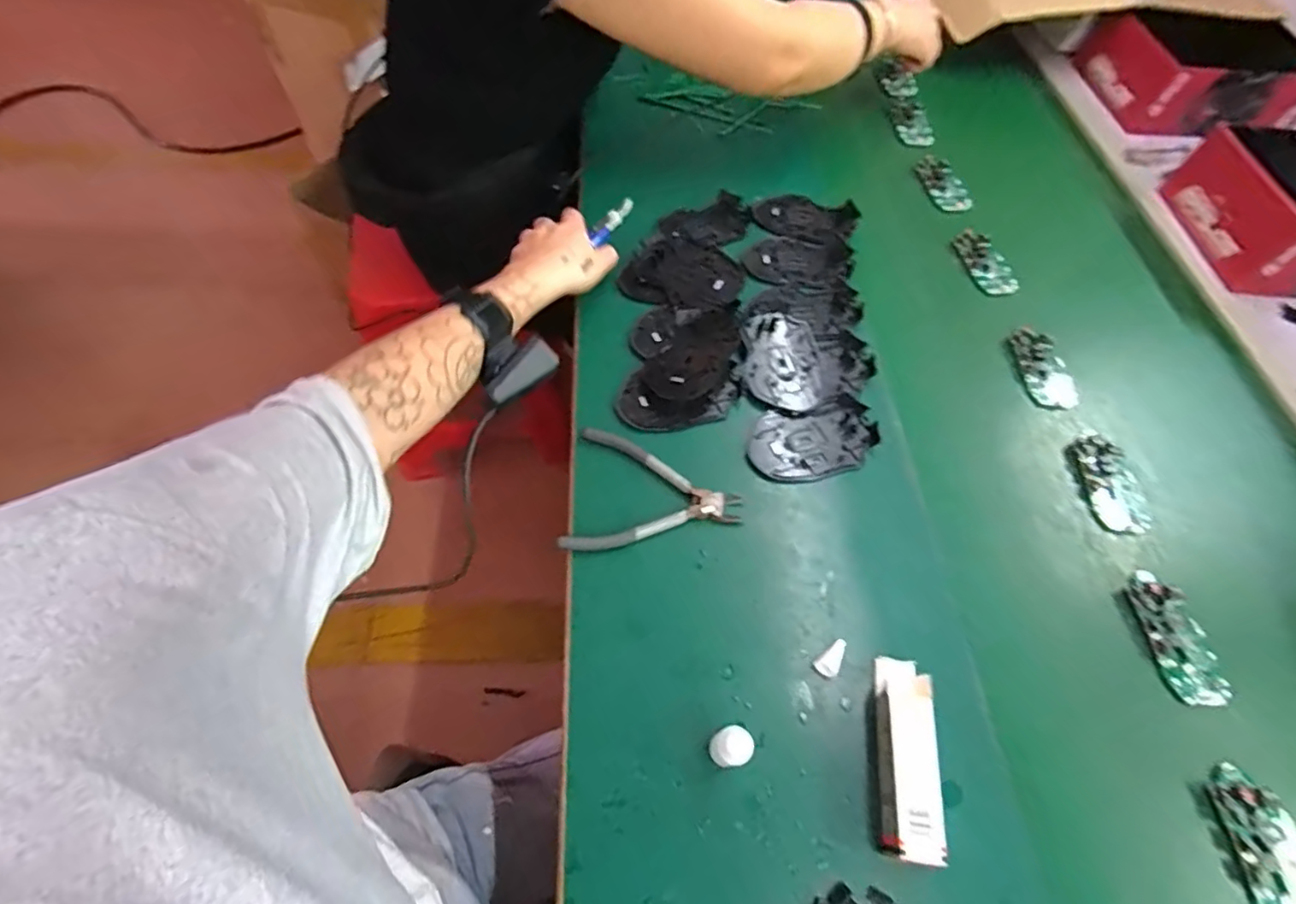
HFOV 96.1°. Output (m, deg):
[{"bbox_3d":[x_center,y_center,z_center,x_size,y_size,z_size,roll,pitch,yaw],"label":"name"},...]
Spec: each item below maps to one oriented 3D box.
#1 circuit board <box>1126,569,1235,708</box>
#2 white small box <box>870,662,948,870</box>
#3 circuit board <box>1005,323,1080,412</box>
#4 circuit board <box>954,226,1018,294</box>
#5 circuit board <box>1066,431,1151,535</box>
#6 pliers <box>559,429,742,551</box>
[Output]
[{"bbox_3d":[0.407,0.142,0.450,0.040,0.013,0.099,-4,61,-6],"label":"circuit board"},{"bbox_3d":[0.170,0.198,0.384,0.032,0.032,0.117,11,60,2],"label":"white small box"},{"bbox_3d":[0.395,-0.085,0.582,0.044,0.010,0.099,-2,61,-5],"label":"circuit board"},{"bbox_3d":[0.381,-0.214,0.658,0.050,0.008,0.093,-9,61,-9],"label":"circuit board"},{"bbox_3d":[0.412,0.027,0.520,0.045,0.007,0.096,2,60,-3],"label":"circuit board"},{"bbox_3d":[0.006,0.039,0.483,0.140,0.010,0.109,11,60,3],"label":"pliers"}]

